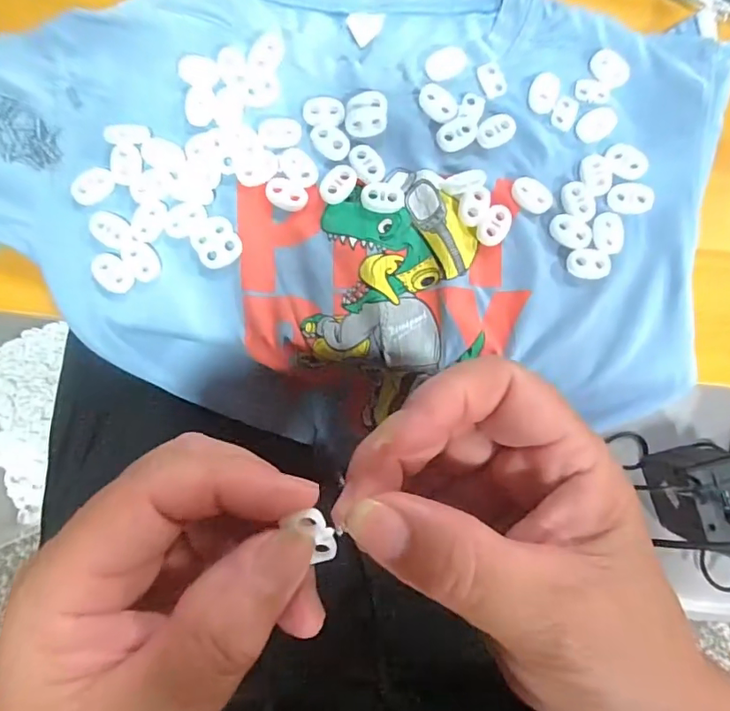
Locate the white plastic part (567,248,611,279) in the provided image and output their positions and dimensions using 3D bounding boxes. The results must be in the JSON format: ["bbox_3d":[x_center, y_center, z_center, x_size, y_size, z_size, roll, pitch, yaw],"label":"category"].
[{"bbox_3d":[0.117,-0.048,0.262,0.022,0.004,0.016,3,81,-1],"label":"white plastic part"}]

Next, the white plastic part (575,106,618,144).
[{"bbox_3d":[0.127,-0.127,0.274,0.022,0.004,0.017,-27,83,-5],"label":"white plastic part"}]

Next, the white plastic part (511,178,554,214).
[{"bbox_3d":[0.089,-0.085,0.267,0.023,0.005,0.016,35,82,4],"label":"white plastic part"}]

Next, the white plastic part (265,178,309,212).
[{"bbox_3d":[-0.041,-0.084,0.261,0.021,0.004,0.015,26,82,2],"label":"white plastic part"}]

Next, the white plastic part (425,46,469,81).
[{"bbox_3d":[0.045,-0.163,0.277,0.025,0.004,0.019,-22,83,-5],"label":"white plastic part"}]

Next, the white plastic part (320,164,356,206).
[{"bbox_3d":[-0.014,-0.091,0.263,0.016,0.004,0.022,39,82,4],"label":"white plastic part"}]

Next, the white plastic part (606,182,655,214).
[{"bbox_3d":[0.142,-0.084,0.267,0.023,0.005,0.017,-5,82,-2],"label":"white plastic part"}]

